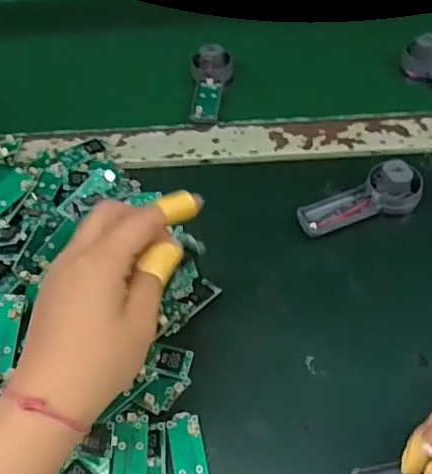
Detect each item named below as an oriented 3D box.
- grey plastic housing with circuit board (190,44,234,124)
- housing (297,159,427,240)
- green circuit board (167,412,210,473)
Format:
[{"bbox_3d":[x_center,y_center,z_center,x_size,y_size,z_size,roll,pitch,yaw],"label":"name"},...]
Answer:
[{"bbox_3d":[-0.007,-0.135,0.509,0.036,0.021,0.077,4,68,7],"label":"grey plastic housing with circuit board"},{"bbox_3d":[0.103,-0.027,0.409,0.090,0.034,0.032,-13,54,-5],"label":"housing"},{"bbox_3d":[-0.015,0.125,0.323,0.019,0.004,0.050,-11,54,-4],"label":"green circuit board"}]

